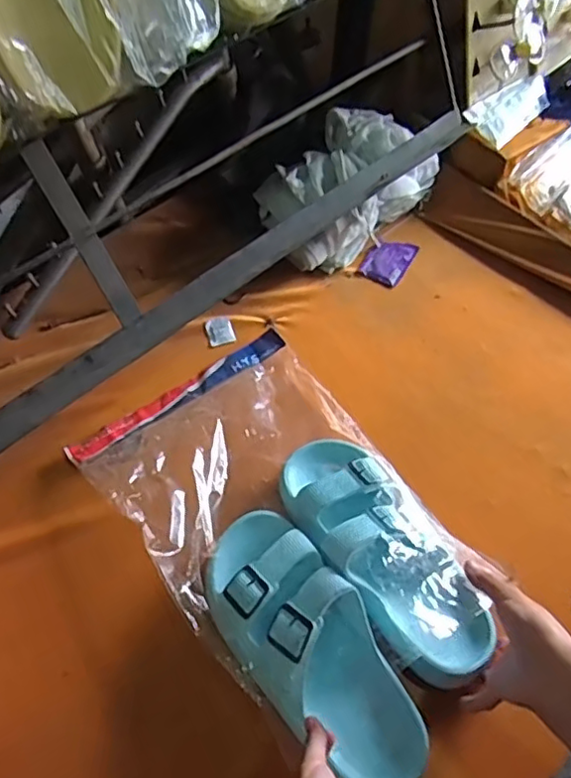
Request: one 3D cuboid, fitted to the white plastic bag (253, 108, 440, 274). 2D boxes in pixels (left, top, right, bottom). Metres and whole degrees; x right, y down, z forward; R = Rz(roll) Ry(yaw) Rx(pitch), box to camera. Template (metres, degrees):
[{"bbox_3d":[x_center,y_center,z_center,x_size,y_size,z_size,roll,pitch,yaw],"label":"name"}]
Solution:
[{"bbox_3d":[0.075,-0.258,0.788,0.133,0.105,0.210,39,64,21],"label":"white plastic bag"}]

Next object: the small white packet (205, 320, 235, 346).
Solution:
[{"bbox_3d":[-0.078,-0.069,0.730,0.030,0.004,0.036,-18,61,-12],"label":"small white packet"}]

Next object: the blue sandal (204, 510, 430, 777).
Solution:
[{"bbox_3d":[0.021,0.206,0.495,0.100,0.063,0.237,-33,70,-19],"label":"blue sandal"}]

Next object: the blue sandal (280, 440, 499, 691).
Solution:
[{"bbox_3d":[0.087,0.135,0.540,0.099,0.077,0.238,-28,59,-17],"label":"blue sandal"}]

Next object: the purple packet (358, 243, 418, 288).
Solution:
[{"bbox_3d":[0.133,-0.167,0.794,0.054,0.004,0.076,29,63,15],"label":"purple packet"}]

